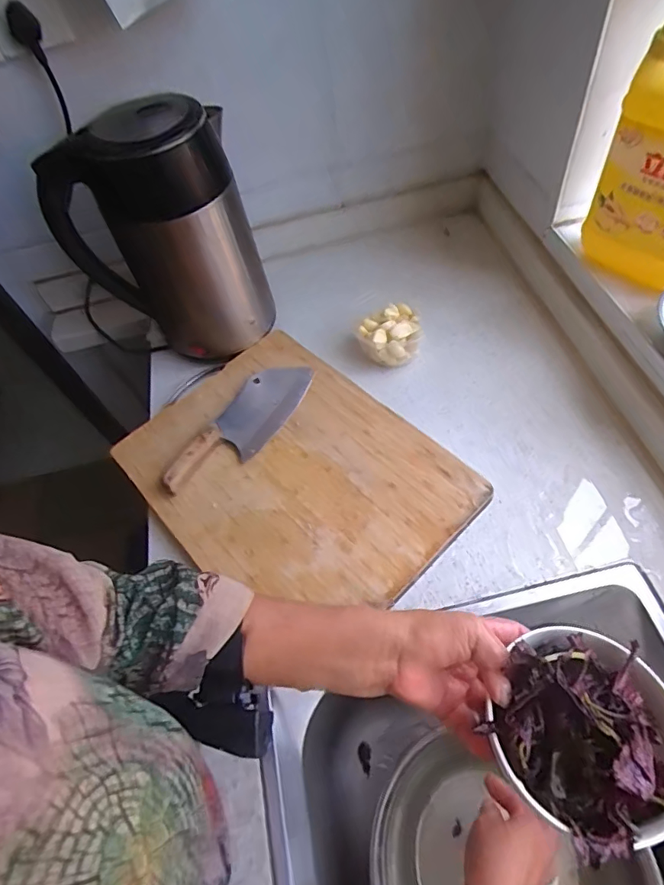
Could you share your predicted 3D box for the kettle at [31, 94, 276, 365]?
[{"bbox_3d":[-0.207,-0.249,0.623,0.205,0.280,0.138,-20,56,-4],"label":"kettle"}]

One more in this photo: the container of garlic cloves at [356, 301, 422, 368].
[{"bbox_3d":[0.079,-0.149,0.666,0.080,0.057,0.088,6,59,13],"label":"container of garlic cloves"}]

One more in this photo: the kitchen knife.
[{"bbox_3d":[-0.112,-0.021,0.614,0.083,0.018,0.215,23,64,22],"label":"kitchen knife"}]

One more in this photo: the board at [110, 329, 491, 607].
[{"bbox_3d":[-0.054,0.022,0.583,0.290,0.012,0.388,-37,57,-22],"label":"board"}]

